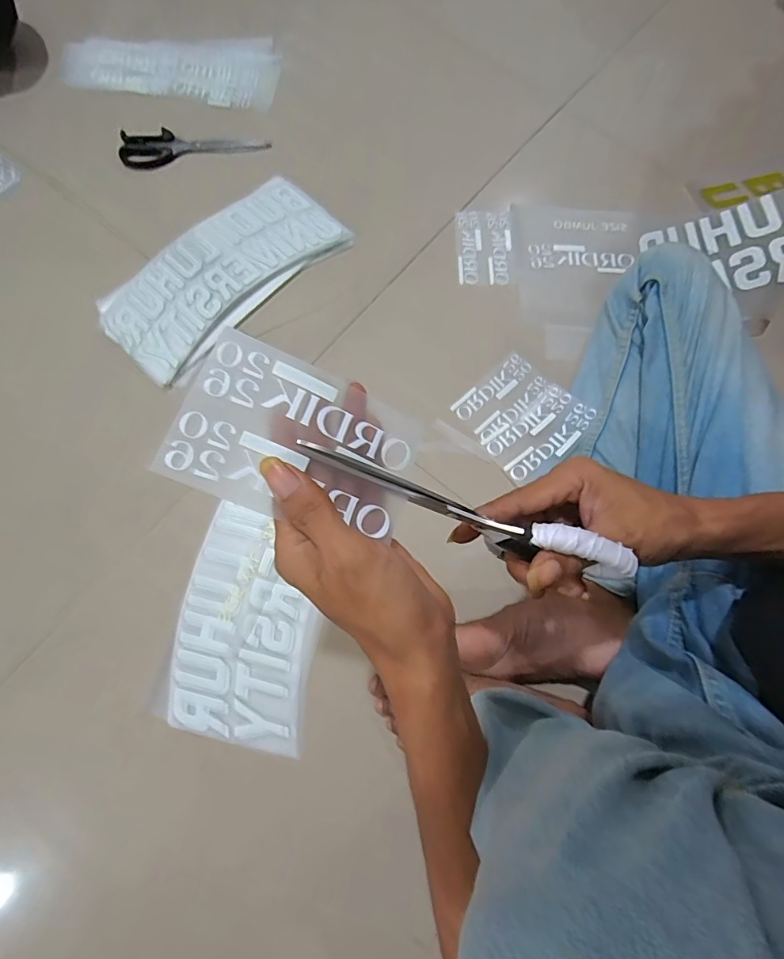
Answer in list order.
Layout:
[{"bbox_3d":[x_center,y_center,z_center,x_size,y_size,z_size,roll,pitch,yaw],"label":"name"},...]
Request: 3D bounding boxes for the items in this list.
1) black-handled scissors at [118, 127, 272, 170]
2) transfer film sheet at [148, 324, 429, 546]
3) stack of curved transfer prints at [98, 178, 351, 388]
[{"bbox_3d":[-0.273,-0.463,0.640,0.197,0.015,0.053,-6,74,-5],"label":"black-handled scissors"},{"bbox_3d":[-0.045,-0.019,0.242,0.123,0.005,0.081,22,75,-18],"label":"transfer film sheet"},{"bbox_3d":[-0.215,-0.264,0.585,0.159,0.031,0.305,43,76,9],"label":"stack of curved transfer prints"}]

